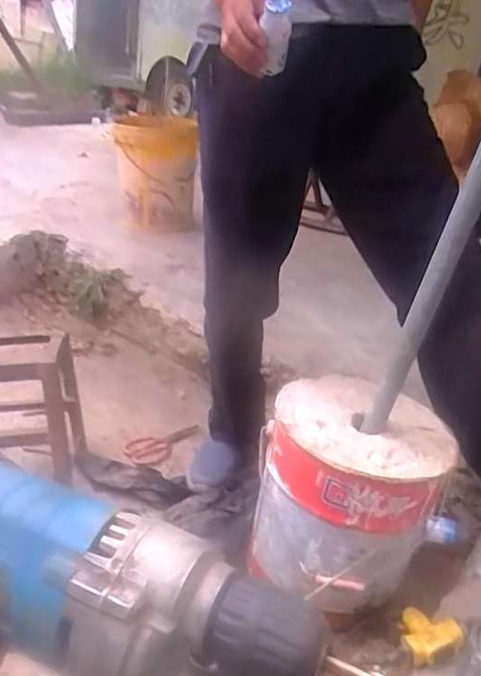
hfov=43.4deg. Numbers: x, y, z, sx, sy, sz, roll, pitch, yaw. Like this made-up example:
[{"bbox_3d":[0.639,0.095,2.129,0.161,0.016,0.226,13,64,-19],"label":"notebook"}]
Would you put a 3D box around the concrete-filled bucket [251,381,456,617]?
[{"bbox_3d":[0.180,0.250,1.011,0.268,0.273,0.252,5,24,-2],"label":"concrete-filled bucket"}]

